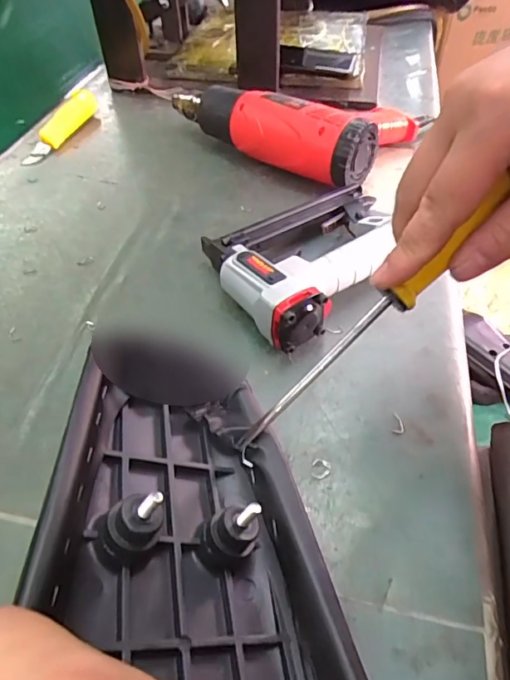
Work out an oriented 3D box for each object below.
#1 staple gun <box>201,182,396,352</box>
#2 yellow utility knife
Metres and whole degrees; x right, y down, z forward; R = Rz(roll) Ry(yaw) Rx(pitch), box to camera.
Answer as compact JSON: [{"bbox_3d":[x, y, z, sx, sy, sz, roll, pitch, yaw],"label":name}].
[{"bbox_3d":[0.058,-0.076,0.405,0.183,0.049,0.135,-25,53,-20],"label":"staple gun"},{"bbox_3d":[-0.248,-0.285,0.609,0.038,0.020,0.185,7,49,7],"label":"yellow utility knife"}]

